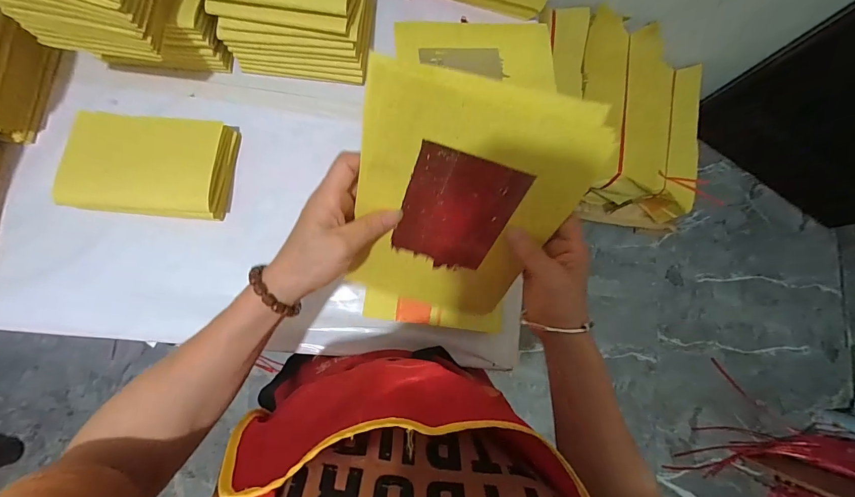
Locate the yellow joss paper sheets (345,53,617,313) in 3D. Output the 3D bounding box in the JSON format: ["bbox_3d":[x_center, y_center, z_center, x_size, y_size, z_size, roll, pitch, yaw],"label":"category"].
[{"bbox_3d":[0.024,-0.023,0.304,0.161,0.224,0.008,11,47,-5],"label":"yellow joss paper sheets"}]

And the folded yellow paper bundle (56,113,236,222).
[{"bbox_3d":[-0.320,-0.094,0.434,0.165,0.046,0.114,2,81,-7],"label":"folded yellow paper bundle"}]

